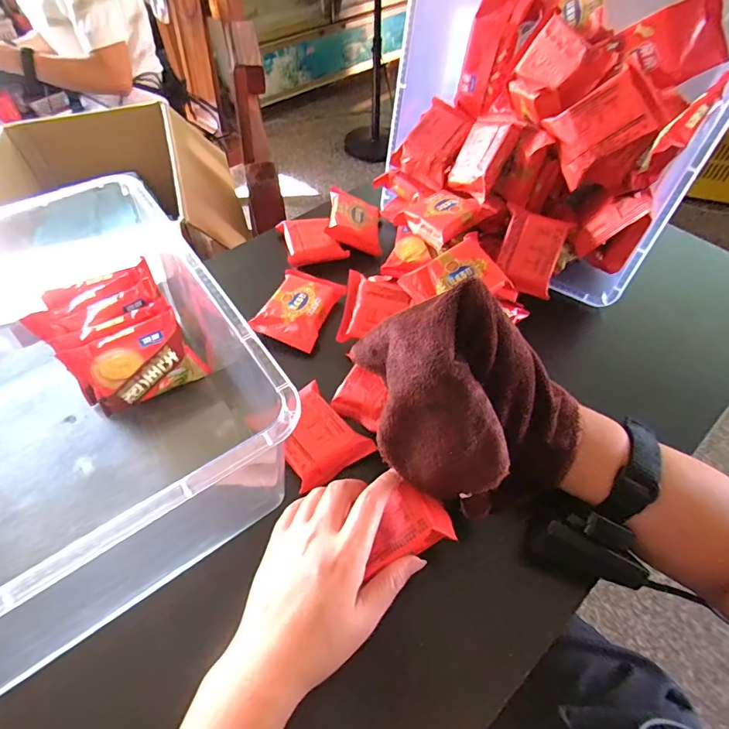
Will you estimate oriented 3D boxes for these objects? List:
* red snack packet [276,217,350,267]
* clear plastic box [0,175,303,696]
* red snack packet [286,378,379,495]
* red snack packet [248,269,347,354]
[{"bbox_3d":[-0.064,-0.154,0.528,0.069,0.016,0.072,-12,55,-9],"label":"red snack packet"},{"bbox_3d":[-0.223,0.039,0.312,0.283,0.153,0.298,-26,59,-18],"label":"clear plastic box"},{"bbox_3d":[-0.042,0.058,0.370,0.064,0.014,0.082,-31,60,-20],"label":"red snack packet"},{"bbox_3d":[-0.070,-0.061,0.457,0.071,0.015,0.088,21,57,14],"label":"red snack packet"}]

